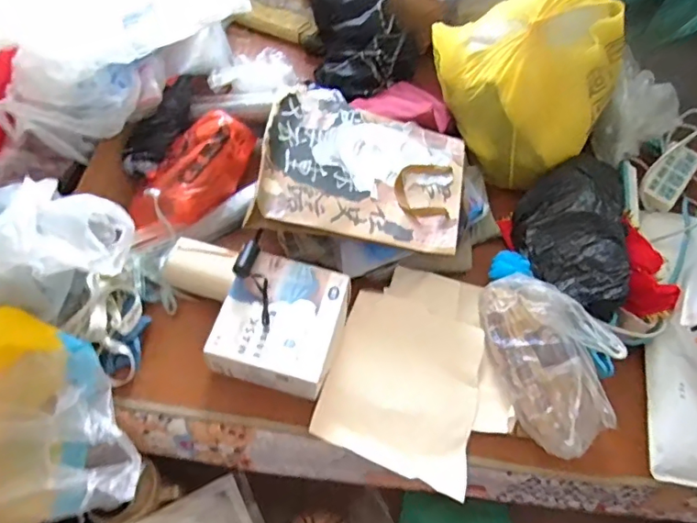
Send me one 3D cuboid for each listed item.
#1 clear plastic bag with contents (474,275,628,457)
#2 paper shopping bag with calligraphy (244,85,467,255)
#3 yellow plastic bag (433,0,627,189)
[{"bbox_3d":[0.346,0.163,0.903,0.180,0.090,0.315,-24,63,-16],"label":"clear plastic bag with contents"},{"bbox_3d":[0.031,-0.186,1.005,0.395,0.061,0.329,10,59,3],"label":"paper shopping bag with calligraphy"},{"bbox_3d":[0.398,-0.397,1.116,0.316,0.274,0.346,-17,62,-12],"label":"yellow plastic bag"}]

